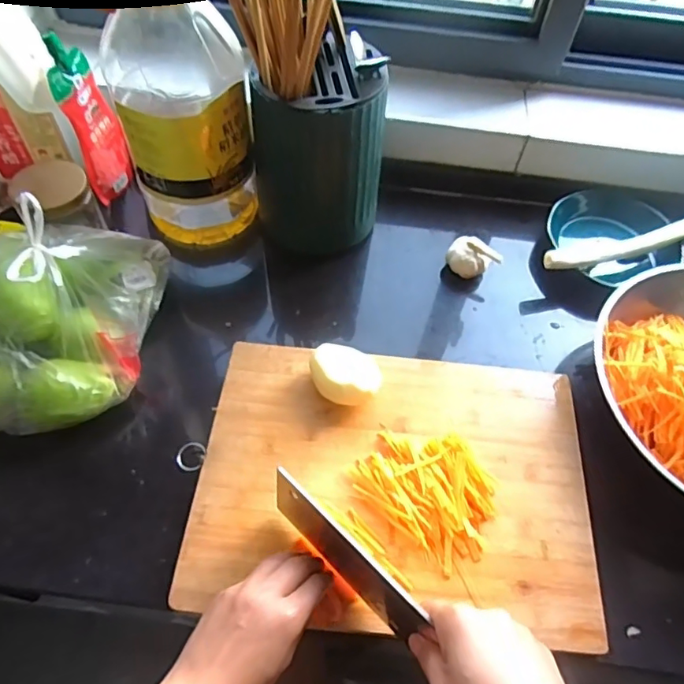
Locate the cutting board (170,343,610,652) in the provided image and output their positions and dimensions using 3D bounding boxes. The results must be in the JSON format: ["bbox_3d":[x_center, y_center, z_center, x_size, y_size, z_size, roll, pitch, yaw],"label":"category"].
[{"bbox_3d":[0.054,0.126,0.518,0.368,0.026,0.263,6,58,0],"label":"cutting board"}]

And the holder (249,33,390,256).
[{"bbox_3d":[-0.025,-0.216,0.633,0.148,0.188,0.127,-1,58,-4],"label":"holder"}]

